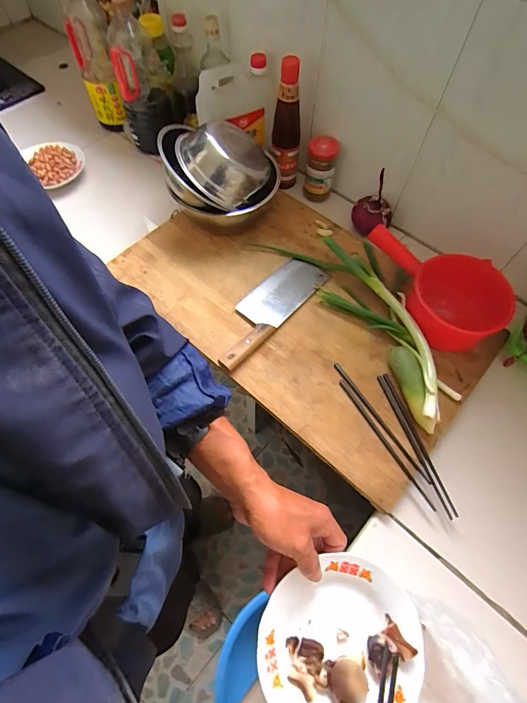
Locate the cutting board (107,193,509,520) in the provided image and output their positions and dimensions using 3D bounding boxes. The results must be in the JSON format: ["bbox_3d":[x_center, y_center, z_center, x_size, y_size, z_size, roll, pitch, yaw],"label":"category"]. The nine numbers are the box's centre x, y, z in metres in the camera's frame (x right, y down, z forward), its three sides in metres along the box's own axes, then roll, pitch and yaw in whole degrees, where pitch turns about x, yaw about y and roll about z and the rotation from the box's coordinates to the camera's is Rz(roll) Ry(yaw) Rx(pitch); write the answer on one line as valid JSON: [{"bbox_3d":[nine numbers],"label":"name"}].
[{"bbox_3d":[0.085,-0.091,0.695,0.742,0.042,0.413,39,70,17],"label":"cutting board"}]

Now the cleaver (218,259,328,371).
[{"bbox_3d":[0.004,-0.089,0.691,0.094,0.027,0.285,40,71,17],"label":"cleaver"}]

